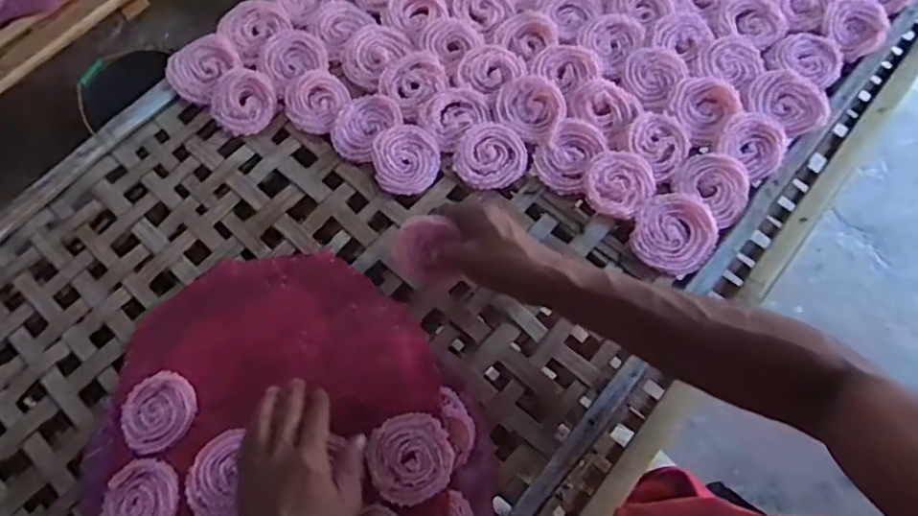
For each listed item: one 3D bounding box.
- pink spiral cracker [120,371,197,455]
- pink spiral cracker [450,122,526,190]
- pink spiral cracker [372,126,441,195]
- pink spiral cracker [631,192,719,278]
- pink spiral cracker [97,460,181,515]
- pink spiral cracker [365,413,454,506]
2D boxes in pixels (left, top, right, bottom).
[{"bbox_3d":[-0.279,0.143,0.532,0.068,0.009,0.069,-1,71,3],"label":"pink spiral cracker"},{"bbox_3d":[0.033,-0.110,0.613,0.075,0.008,0.074,-1,71,3],"label":"pink spiral cracker"},{"bbox_3d":[-0.056,-0.106,0.613,0.071,0.017,0.075,-1,71,3],"label":"pink spiral cracker"},{"bbox_3d":[0.215,-0.025,0.568,0.078,0.006,0.083,-1,71,3],"label":"pink spiral cracker"},{"bbox_3d":[-0.280,0.217,0.500,0.070,0.006,0.073,-1,63,3],"label":"pink spiral cracker"},{"bbox_3d":[-0.042,0.178,0.510,0.071,0.014,0.072,-1,71,3],"label":"pink spiral cracker"}]

